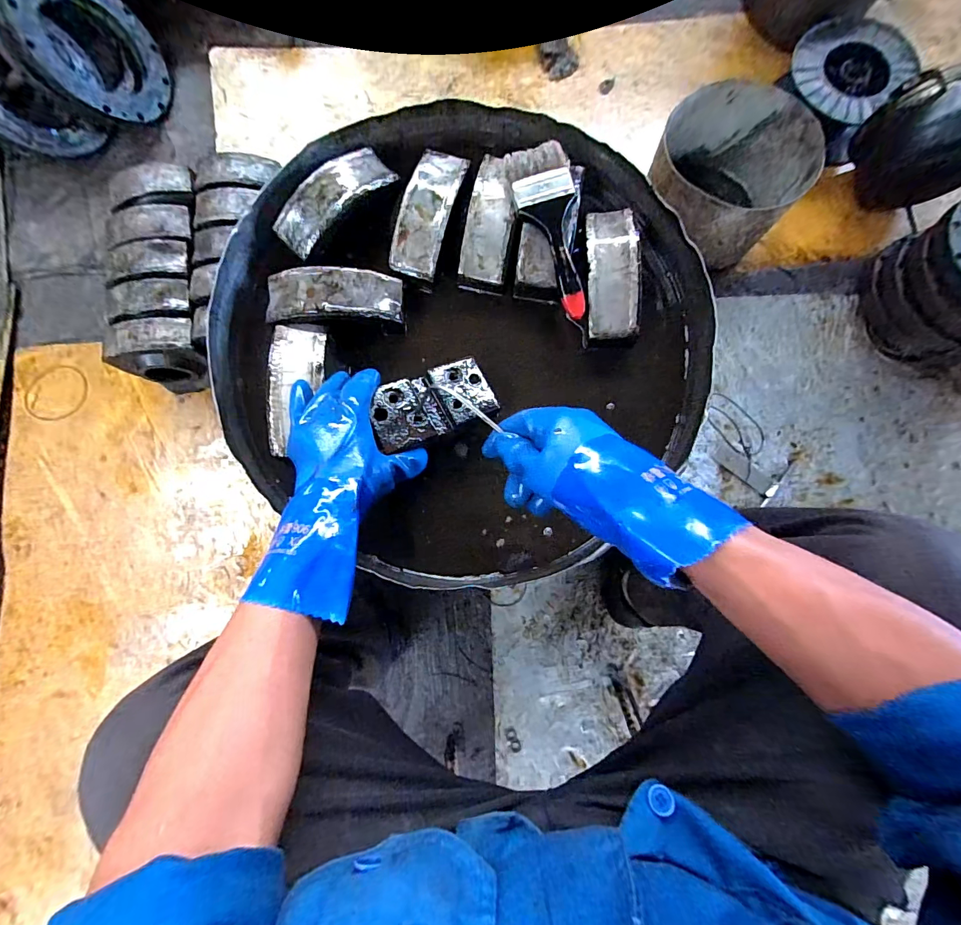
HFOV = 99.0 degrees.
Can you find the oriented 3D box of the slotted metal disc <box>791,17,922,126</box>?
[{"bbox_3d":[0.788,-0.836,0.868,0.233,0.027,0.199,20,96,2],"label":"slotted metal disc"}]

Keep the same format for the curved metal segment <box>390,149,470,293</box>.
[{"bbox_3d":[-0.065,-0.308,0.519,0.061,0.054,0.160,18,84,2],"label":"curved metal segment"}]

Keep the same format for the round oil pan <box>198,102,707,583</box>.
[{"bbox_3d":[-0.021,-0.154,0.503,0.572,0.107,0.573,0,85,-1],"label":"round oil pan"}]

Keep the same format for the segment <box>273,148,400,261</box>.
[{"bbox_3d":[-0.181,-0.323,0.496,0.155,0.025,0.061,-43,85,-4],"label":"segment"}]

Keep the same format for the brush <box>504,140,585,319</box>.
[{"bbox_3d":[0.084,-0.267,0.472,0.065,0.026,0.198,-15,83,-1],"label":"brush"}]

